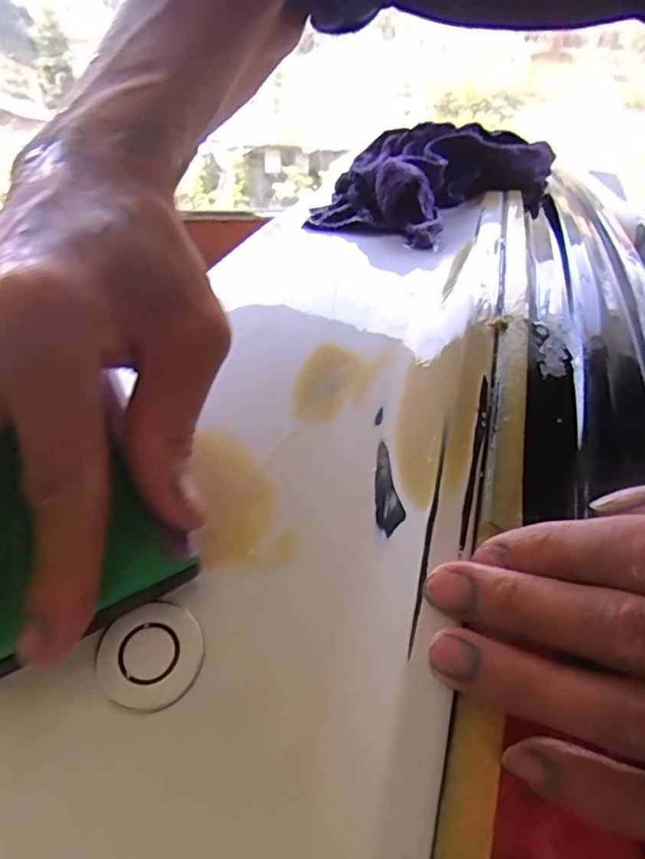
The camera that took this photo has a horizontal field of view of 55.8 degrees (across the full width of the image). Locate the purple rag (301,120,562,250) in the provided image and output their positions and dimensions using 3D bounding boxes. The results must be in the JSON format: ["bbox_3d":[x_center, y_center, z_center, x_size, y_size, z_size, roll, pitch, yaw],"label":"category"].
[{"bbox_3d":[0.075,-0.183,0.452,0.128,0.064,0.224,22,43,39],"label":"purple rag"}]

